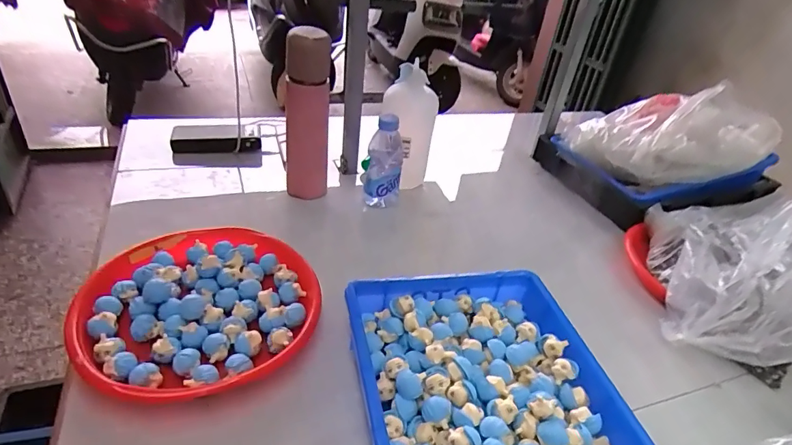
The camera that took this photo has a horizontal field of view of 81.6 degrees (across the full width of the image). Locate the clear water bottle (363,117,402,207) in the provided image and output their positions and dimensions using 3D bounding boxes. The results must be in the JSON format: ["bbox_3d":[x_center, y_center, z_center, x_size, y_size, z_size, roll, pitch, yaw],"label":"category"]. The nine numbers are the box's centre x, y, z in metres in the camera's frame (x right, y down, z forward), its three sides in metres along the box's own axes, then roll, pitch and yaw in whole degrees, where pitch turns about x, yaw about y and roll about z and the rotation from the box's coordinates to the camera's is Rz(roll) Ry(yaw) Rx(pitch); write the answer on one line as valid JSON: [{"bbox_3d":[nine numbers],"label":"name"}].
[{"bbox_3d":[-0.021,-0.095,0.746,0.058,0.171,0.052,7,35,-1],"label":"clear water bottle"}]

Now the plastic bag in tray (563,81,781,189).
[{"bbox_3d":[0.527,-0.174,0.860,0.341,0.152,0.198,-2,36,-14],"label":"plastic bag in tray"}]

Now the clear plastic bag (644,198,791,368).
[{"bbox_3d":[0.445,0.026,0.597,0.151,0.173,0.265,16,36,14],"label":"clear plastic bag"}]

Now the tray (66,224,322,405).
[{"bbox_3d":[-0.219,0.090,0.526,0.248,0.045,0.239,5,35,-4],"label":"tray"}]

